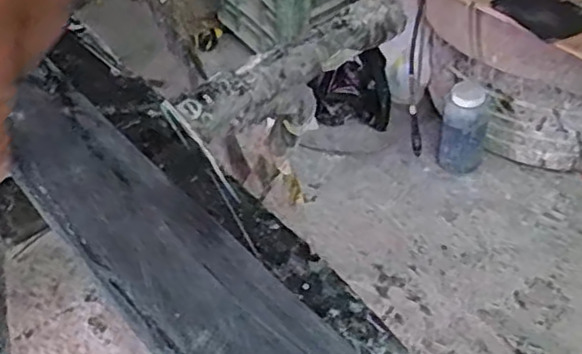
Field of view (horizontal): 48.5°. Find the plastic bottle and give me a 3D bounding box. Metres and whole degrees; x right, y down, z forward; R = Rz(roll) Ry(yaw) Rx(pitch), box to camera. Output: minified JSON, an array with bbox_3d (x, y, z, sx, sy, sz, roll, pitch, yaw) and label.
[{"bbox_3d":[0.354,-0.100,1.329,0.086,0.192,0.094,8,46,15],"label":"plastic bottle"}]

